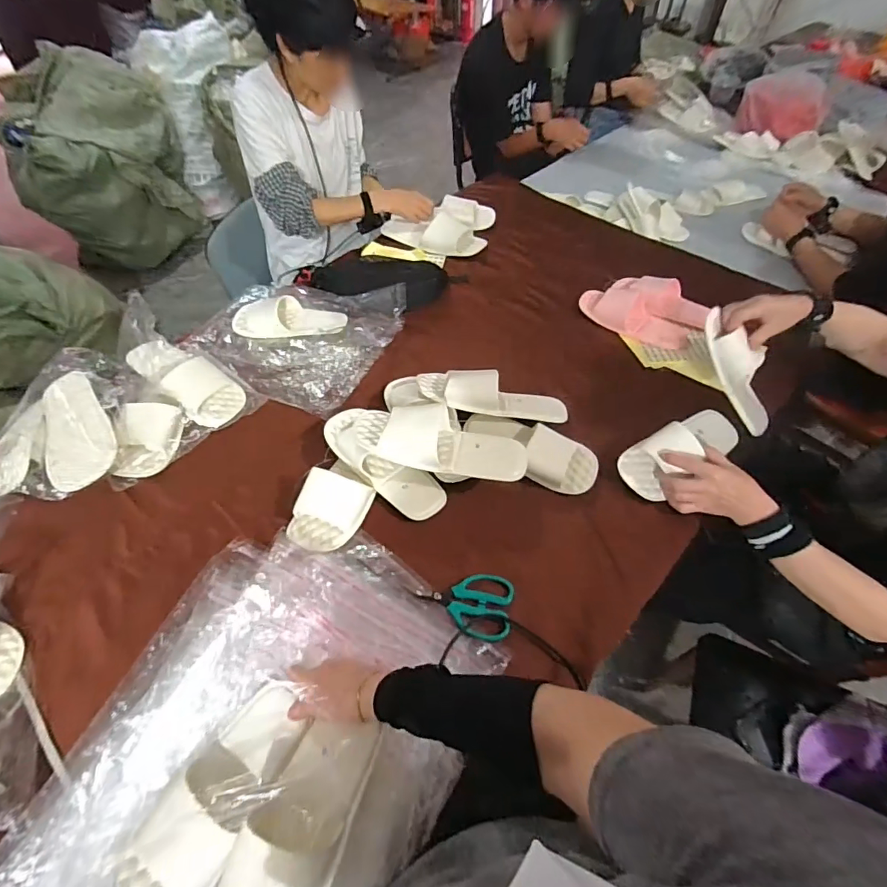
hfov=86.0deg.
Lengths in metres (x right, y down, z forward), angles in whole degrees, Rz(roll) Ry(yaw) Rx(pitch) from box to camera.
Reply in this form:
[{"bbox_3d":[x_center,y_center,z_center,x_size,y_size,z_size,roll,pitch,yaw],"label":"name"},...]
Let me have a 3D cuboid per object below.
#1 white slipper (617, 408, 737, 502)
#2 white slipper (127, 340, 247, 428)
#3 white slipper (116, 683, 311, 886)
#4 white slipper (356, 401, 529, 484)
[{"bbox_3d":[0.388,0.006,0.779,0.218,0.062,0.087,-27,58,-19],"label":"white slipper"},{"bbox_3d":[-0.468,-0.118,0.879,0.230,0.060,0.098,32,60,21],"label":"white slipper"},{"bbox_3d":[-0.234,0.356,0.477,0.093,0.078,0.218,26,58,18],"label":"white slipper"},{"bbox_3d":[-0.004,-0.006,0.736,0.261,0.055,0.117,5,54,4],"label":"white slipper"}]

